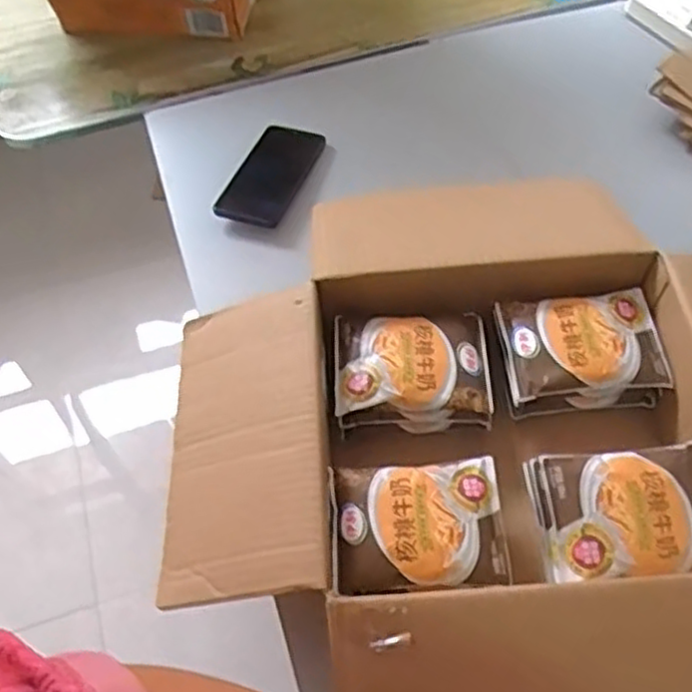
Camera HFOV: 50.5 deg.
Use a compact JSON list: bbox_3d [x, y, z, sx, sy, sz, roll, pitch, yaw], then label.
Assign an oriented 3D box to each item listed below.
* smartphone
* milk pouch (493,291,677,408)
[{"bbox_3d":[-0.088,-0.199,0.857,0.076,0.016,0.158,19,60,14],"label":"smartphone"},{"bbox_3d":[0.207,-0.003,0.643,0.133,0.025,0.090,-6,57,-1],"label":"milk pouch"}]

